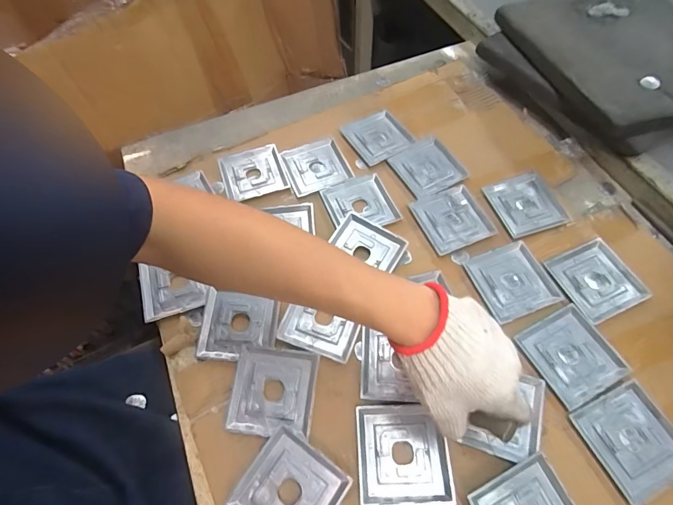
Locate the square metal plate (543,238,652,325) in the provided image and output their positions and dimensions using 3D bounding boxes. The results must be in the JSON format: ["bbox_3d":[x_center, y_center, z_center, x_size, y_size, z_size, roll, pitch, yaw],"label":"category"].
[{"bbox_3d":[0.325,0.033,0.488,0.091,0.005,0.092,-21,62,-11],"label":"square metal plate"}]

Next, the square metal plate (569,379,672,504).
[{"bbox_3d":[0.302,0.190,0.397,0.088,0.006,0.089,-21,62,-11],"label":"square metal plate"}]

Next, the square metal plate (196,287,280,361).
[{"bbox_3d":[-0.117,0.086,0.466,0.089,0.008,0.080,3,60,3],"label":"square metal plate"}]

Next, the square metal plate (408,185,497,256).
[{"bbox_3d":[0.159,-0.046,0.540,0.088,0.007,0.091,-19,62,-10],"label":"square metal plate"}]

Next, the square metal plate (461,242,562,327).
[{"bbox_3d":[0.221,0.035,0.492,0.087,0.008,0.089,-18,61,-9],"label":"square metal plate"}]

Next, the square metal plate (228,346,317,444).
[{"bbox_3d":[-0.069,0.150,0.426,0.089,0.009,0.087,5,60,4],"label":"square metal plate"}]

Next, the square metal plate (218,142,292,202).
[{"bbox_3d":[-0.126,-0.120,0.586,0.092,0.008,0.089,-14,61,-7],"label":"square metal plate"}]

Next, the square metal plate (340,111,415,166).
[{"bbox_3d":[0.067,-0.186,0.620,0.090,0.005,0.086,-28,63,-14],"label":"square metal plate"}]

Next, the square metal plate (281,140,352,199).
[{"bbox_3d":[-0.031,-0.130,0.592,0.090,0.007,0.088,-20,62,-10],"label":"square metal plate"}]

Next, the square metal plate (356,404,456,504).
[{"bbox_3d":[0.067,0.203,0.396,0.089,0.008,0.090,-1,60,0],"label":"square metal plate"}]

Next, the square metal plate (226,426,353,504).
[{"bbox_3d":[-0.045,0.233,0.379,0.088,0.009,0.088,32,65,18],"label":"square metal plate"}]

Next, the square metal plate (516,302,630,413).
[{"bbox_3d":[0.265,0.115,0.442,0.091,0.005,0.090,-24,63,-12],"label":"square metal plate"}]

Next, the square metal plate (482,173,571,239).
[{"bbox_3d":[0.265,-0.068,0.547,0.089,0.004,0.092,-17,61,-8],"label":"square metal plate"}]

